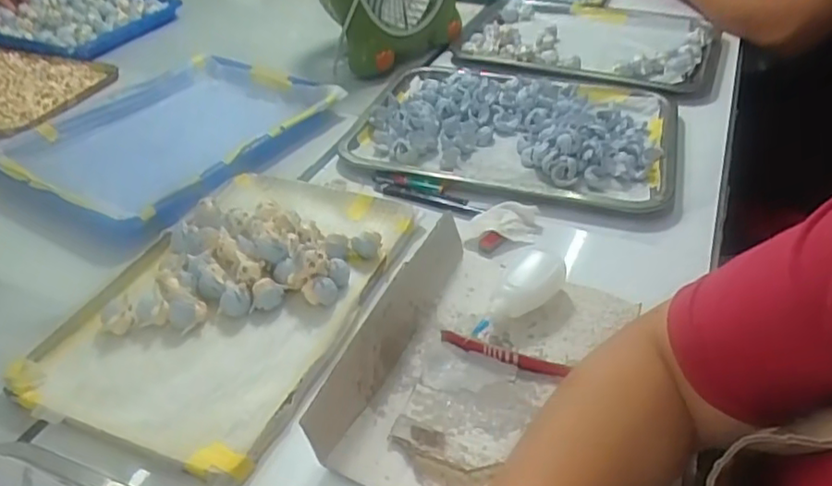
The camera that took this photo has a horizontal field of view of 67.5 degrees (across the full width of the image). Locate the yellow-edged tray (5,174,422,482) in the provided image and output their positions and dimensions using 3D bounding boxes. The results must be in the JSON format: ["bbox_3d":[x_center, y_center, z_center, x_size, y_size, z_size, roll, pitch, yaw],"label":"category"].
[{"bbox_3d":[-0.146,0.032,0.510,0.206,0.028,0.298,13,42,17],"label":"yellow-edged tray"}]

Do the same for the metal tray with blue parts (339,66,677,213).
[{"bbox_3d":[0.116,-0.142,0.712,0.345,0.032,0.279,9,41,13],"label":"metal tray with blue parts"}]

